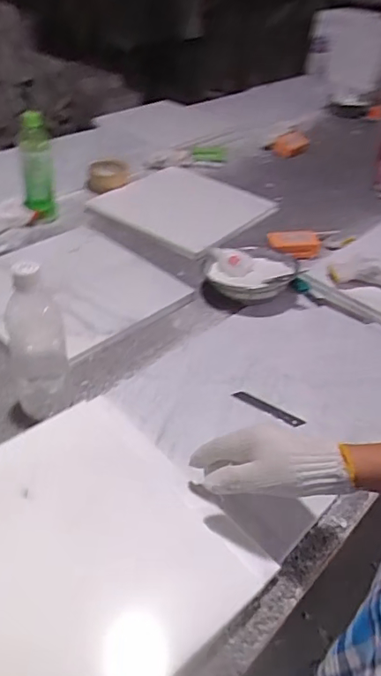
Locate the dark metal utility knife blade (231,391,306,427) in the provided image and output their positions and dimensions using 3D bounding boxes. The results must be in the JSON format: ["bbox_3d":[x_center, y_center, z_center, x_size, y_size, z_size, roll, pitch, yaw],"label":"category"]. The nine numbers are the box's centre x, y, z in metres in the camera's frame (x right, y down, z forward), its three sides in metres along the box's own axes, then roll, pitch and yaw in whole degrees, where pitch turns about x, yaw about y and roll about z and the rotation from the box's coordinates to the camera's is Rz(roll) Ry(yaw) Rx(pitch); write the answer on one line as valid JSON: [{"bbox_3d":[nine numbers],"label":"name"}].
[{"bbox_3d":[0.104,0.094,0.693,0.100,0.004,0.020,26,36,23],"label":"dark metal utility knife blade"}]

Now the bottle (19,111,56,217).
[{"bbox_3d":[-0.301,-0.333,1.010,0.062,0.200,0.066,-9,42,-15],"label":"bottle"}]

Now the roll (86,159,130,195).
[{"bbox_3d":[-0.192,-0.382,1.200,0.099,0.046,0.111,-3,41,-8],"label":"roll"}]

